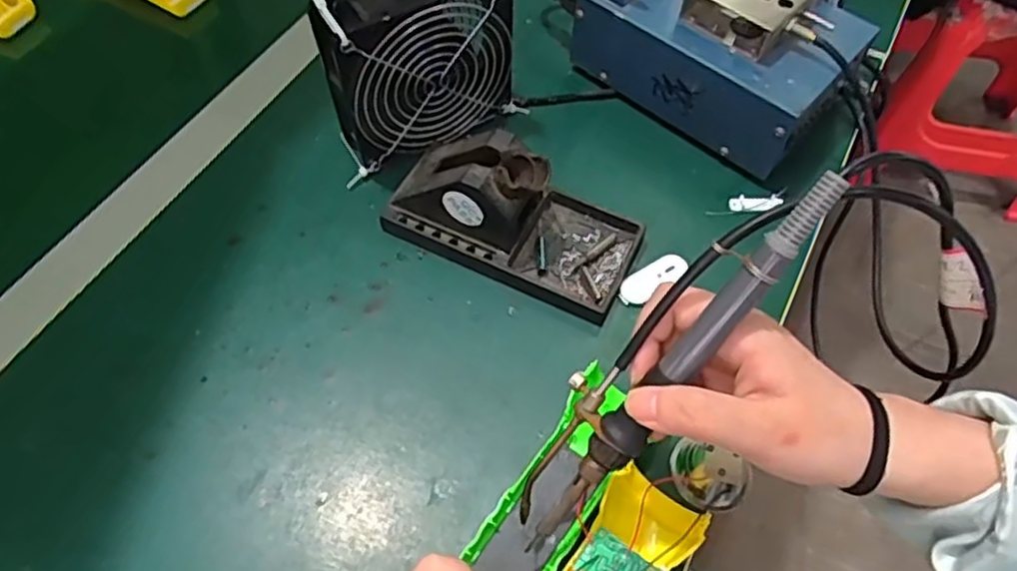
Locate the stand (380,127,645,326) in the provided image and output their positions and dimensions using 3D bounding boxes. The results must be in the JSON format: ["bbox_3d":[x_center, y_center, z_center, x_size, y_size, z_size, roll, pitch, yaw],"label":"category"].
[{"bbox_3d":[0.003,-0.051,0.432,0.154,0.070,0.075,24,63,14],"label":"stand"}]

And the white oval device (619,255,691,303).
[{"bbox_3d":[0.092,-0.004,0.444,0.049,0.012,0.017,-28,63,-15],"label":"white oval device"}]

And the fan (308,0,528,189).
[{"bbox_3d":[-0.058,-0.142,0.453,0.123,0.120,0.051,-28,63,-15],"label":"fan"}]

